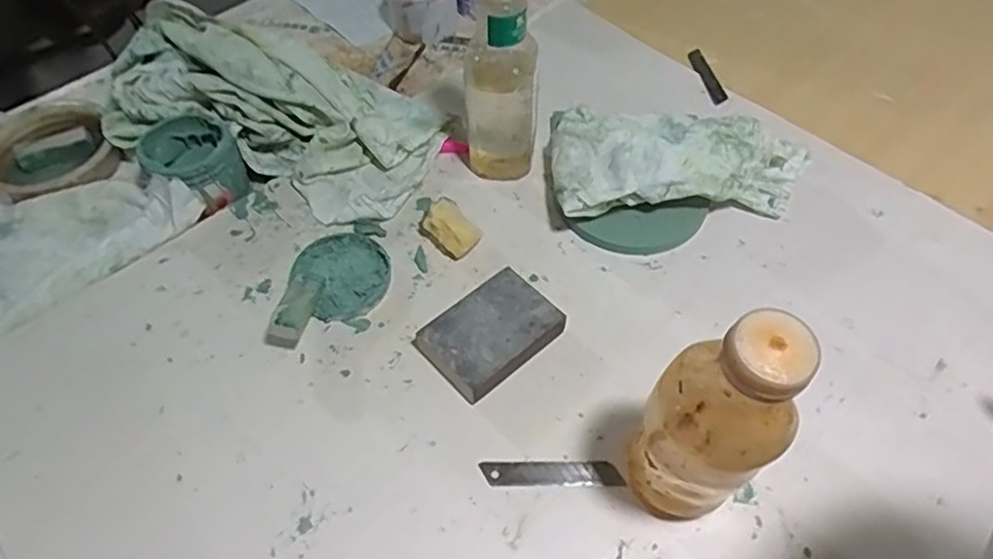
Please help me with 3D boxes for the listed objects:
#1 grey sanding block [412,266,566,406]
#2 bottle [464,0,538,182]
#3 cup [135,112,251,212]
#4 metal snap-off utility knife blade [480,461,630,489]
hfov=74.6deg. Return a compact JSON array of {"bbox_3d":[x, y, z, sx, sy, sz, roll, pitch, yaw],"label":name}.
[{"bbox_3d":[-0.005,0.042,0.516,0.102,0.028,0.068,-37,63,-22],"label":"grey sanding block"},{"bbox_3d":[0.003,-0.168,0.556,0.061,0.198,0.052,5,56,3],"label":"bottle"},{"bbox_3d":[-0.273,-0.105,0.595,0.073,0.054,0.080,0,56,0],"label":"cup"},{"bbox_3d":[0.039,0.140,0.467,0.098,0.004,0.018,-1,61,0],"label":"metal snap-off utility knife blade"}]

